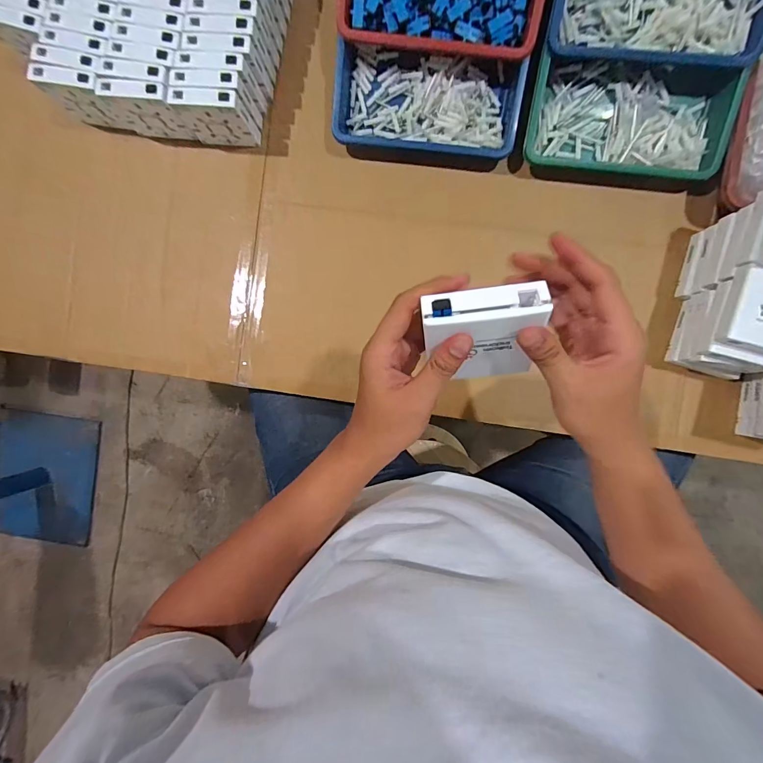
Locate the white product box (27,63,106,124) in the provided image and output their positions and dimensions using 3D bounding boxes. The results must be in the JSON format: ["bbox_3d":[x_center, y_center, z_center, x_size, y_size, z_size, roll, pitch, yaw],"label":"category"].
[{"bbox_3d":[-0.395,-0.376,0.517,0.085,0.083,0.024,11,93,3],"label":"white product box"}]

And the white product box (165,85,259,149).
[{"bbox_3d":[-0.216,-0.347,0.509,0.087,0.082,0.024,4,92,4],"label":"white product box"}]

